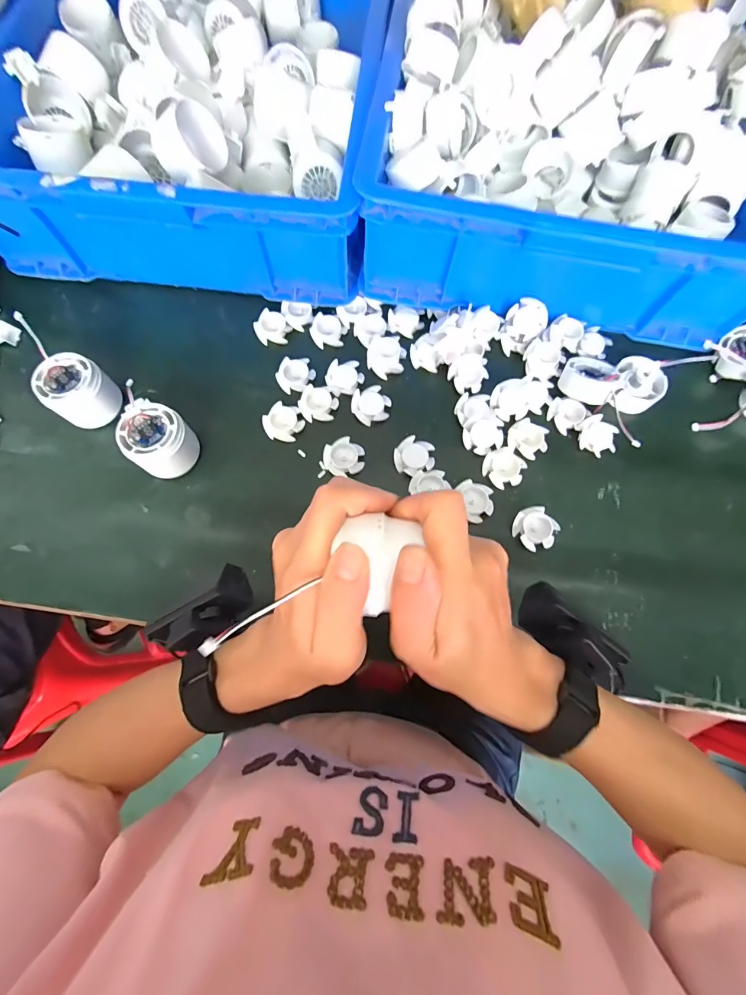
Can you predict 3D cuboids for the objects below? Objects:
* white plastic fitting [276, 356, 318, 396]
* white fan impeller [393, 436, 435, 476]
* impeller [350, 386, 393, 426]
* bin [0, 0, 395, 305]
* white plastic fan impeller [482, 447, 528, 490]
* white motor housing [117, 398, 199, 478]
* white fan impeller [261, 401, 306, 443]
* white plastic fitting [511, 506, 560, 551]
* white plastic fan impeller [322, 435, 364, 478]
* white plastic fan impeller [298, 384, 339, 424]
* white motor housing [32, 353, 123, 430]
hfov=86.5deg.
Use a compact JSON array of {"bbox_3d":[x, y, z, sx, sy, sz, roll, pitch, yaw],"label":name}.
[{"bbox_3d":[-0.084,-0.133,0.436,0.040,0.014,0.037,3,73,0],"label":"white plastic fitting"},{"bbox_3d":[0.043,-0.041,0.408,0.040,0.013,0.040,0,73,-1],"label":"white fan impeller"},{"bbox_3d":[-0.002,-0.099,0.428,0.040,0.009,0.040,0,78,-1],"label":"impeller"},{"bbox_3d":[-0.192,-0.540,0.467,0.414,0.116,0.587,6,73,1],"label":"bin"},{"bbox_3d":[0.134,-0.030,0.403,0.040,0.008,0.039,0,73,-1],"label":"white plastic fan impeller"},{"bbox_3d":[-0.206,-0.054,0.387,0.059,0.056,0.057,0,73,-1],"label":"white motor housing"},{"bbox_3d":[-0.094,-0.078,0.416,0.038,0.011,0.038,29,75,7],"label":"white fan impeller"},{"bbox_3d":[0.156,0.030,0.385,0.037,0.014,0.040,0,73,-1],"label":"white plastic fitting"},{"bbox_3d":[-0.030,-0.039,0.408,0.042,0.016,0.039,0,73,-1],"label":"white plastic fan impeller"},{"bbox_3d":[-0.058,-0.101,0.423,0.040,0.008,0.037,3,73,0],"label":"white plastic fan impeller"},{"bbox_3d":[-0.294,-0.106,0.403,0.056,0.056,0.057,0,73,-1],"label":"white motor housing"}]

